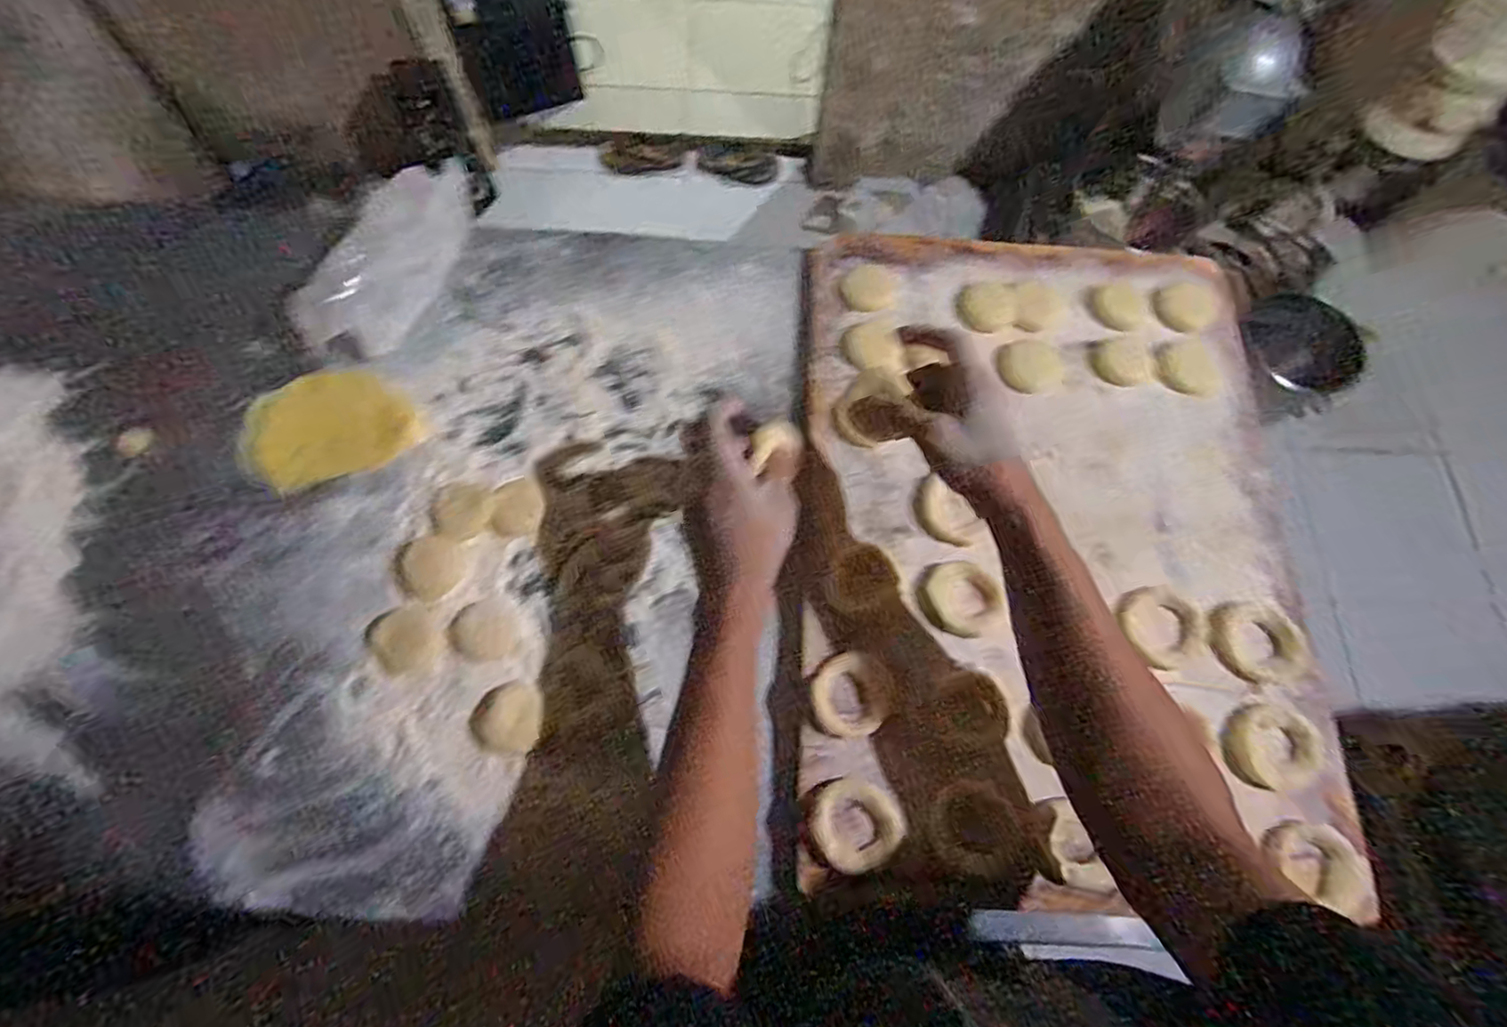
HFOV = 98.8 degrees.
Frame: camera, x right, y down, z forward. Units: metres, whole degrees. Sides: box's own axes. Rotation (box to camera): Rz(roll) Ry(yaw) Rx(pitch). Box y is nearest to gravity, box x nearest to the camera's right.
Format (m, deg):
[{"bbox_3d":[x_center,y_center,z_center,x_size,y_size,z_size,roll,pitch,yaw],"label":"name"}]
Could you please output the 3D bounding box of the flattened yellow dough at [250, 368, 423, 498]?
[{"bbox_3d":[-0.394,-0.085,0.606,0.141,0.011,0.105,-19,71,-7],"label":"flattened yellow dough"}]

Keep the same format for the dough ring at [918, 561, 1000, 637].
[{"bbox_3d":[0.170,0.069,0.539,0.062,0.016,0.055,34,73,12],"label":"dough ring"}]

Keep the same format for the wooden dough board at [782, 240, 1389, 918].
[{"bbox_3d":[0.263,0.005,0.573,0.437,0.028,0.598,4,70,1],"label":"wooden dough board"}]

